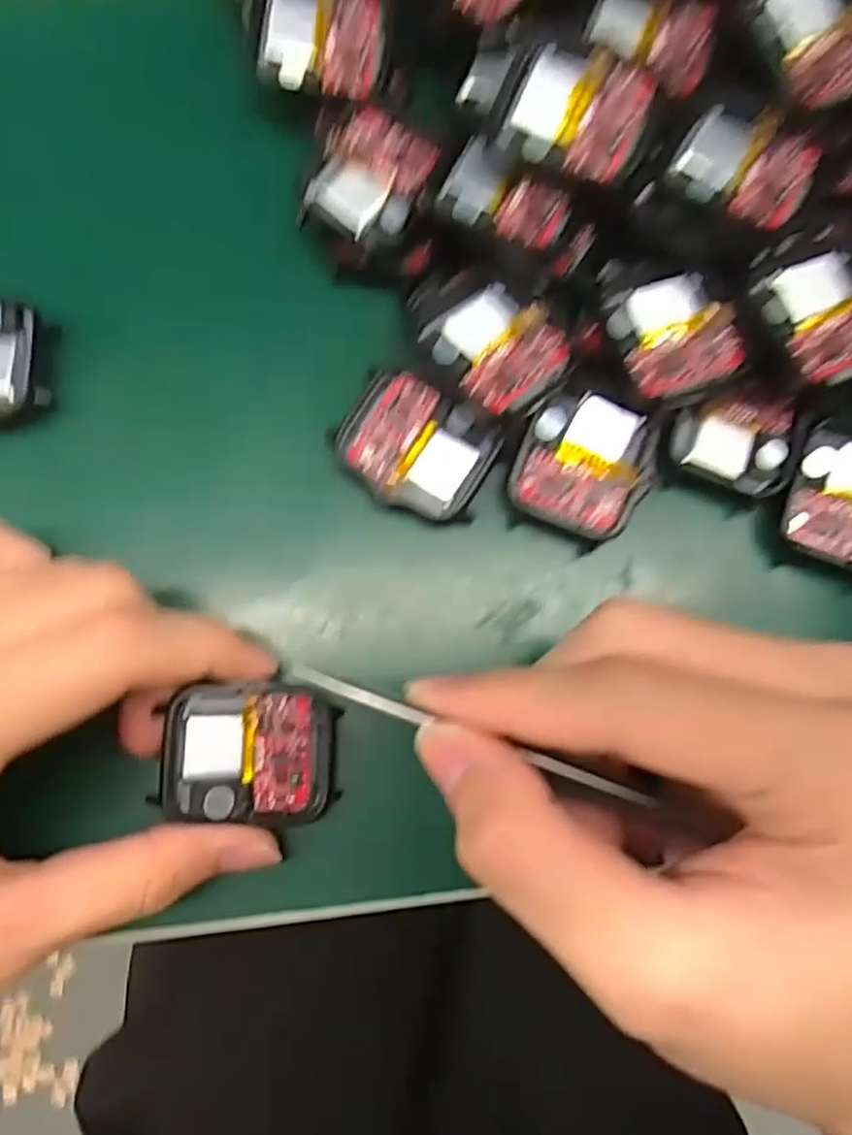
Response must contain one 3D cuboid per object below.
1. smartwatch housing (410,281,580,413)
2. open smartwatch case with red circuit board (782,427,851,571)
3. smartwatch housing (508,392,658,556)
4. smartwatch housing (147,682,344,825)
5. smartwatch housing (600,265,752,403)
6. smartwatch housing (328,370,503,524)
[{"bbox_3d":[0.021,-0.064,0.205,0.041,0.008,0.035,45,81,5],"label":"smartwatch housing"},{"bbox_3d":[0.125,-0.020,0.211,0.035,0.008,0.038,19,80,1],"label":"open smartwatch case with red circuit board"},{"bbox_3d":[0.046,-0.031,0.209,0.037,0.009,0.040,26,80,2],"label":"smartwatch housing"},{"bbox_3d":[-0.047,0.050,0.192,0.044,0.009,0.036,3,83,-3],"label":"smartwatch housing"},{"bbox_3d":[0.071,-0.069,0.207,0.035,0.010,0.042,-14,81,-5],"label":"smartwatch housing"},{"bbox_3d":[-0.003,-0.035,0.207,0.044,0.010,0.035,37,81,4],"label":"smartwatch housing"}]

